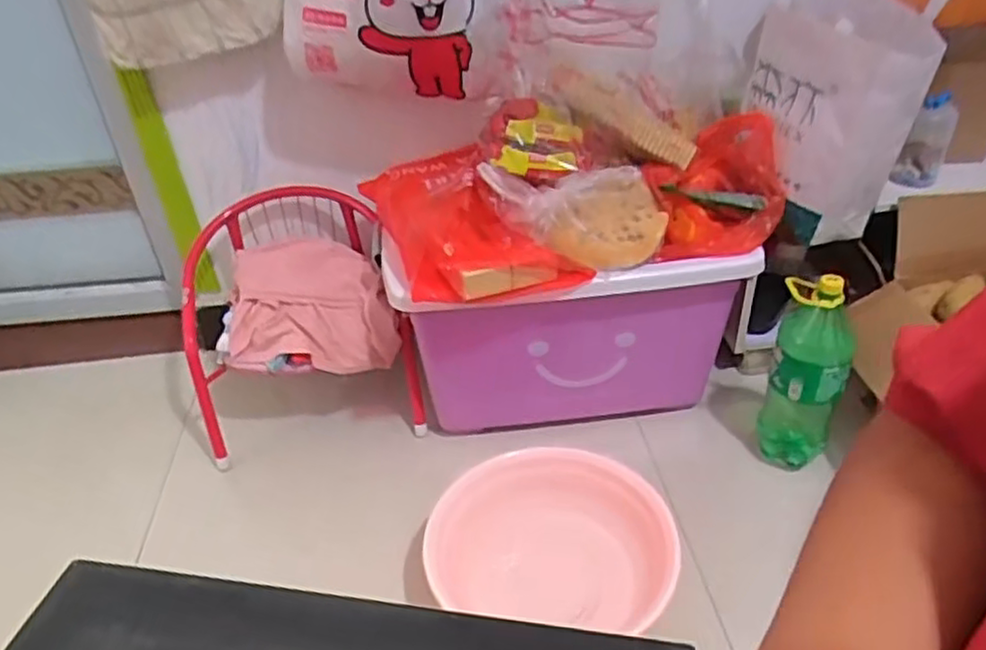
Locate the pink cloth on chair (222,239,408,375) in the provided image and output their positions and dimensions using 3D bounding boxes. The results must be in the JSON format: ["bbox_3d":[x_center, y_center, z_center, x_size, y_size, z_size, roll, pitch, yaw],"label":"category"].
[{"bbox_3d":[-0.299,-0.038,1.172,0.266,0.129,0.232,-8,36,-6],"label":"pink cloth on chair"}]

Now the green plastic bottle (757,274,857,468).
[{"bbox_3d":[0.451,0.081,1.022,0.098,0.332,0.109,14,39,23],"label":"green plastic bottle"}]

